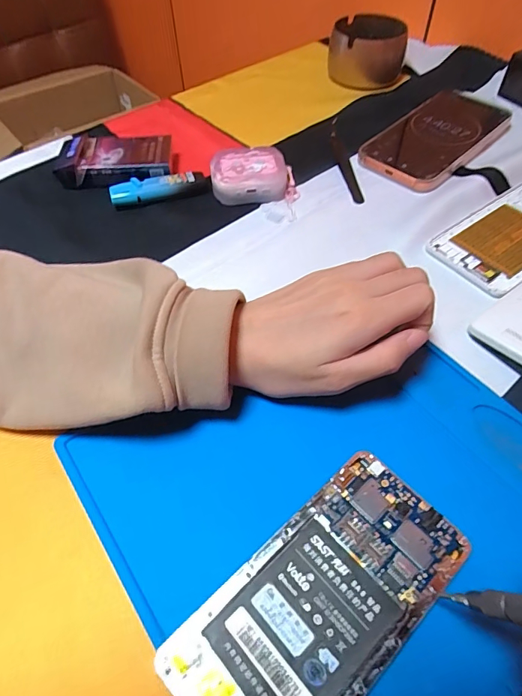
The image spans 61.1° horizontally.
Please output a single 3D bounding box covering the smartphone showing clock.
[{"bbox_3d":[0.173,-0.205,0.429,0.166,0.011,0.080,-39,62,-23],"label":"smartphone showing clock"}]

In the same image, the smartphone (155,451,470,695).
[{"bbox_3d":[0.028,0.116,0.204,0.140,0.008,0.069,-37,61,-22],"label":"smartphone"}]

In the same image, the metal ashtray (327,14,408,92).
[{"bbox_3d":[0.121,-0.343,0.508,0.085,0.048,0.078,8,55,8],"label":"metal ashtray"}]

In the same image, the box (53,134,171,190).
[{"bbox_3d":[-0.133,-0.172,0.407,0.099,0.026,0.053,-4,54,0],"label":"box"}]

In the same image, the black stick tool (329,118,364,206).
[{"bbox_3d":[0.078,-0.185,0.422,0.014,0.010,0.137,-5,54,-2],"label":"black stick tool"}]

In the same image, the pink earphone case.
[{"bbox_3d":[-0.007,-0.149,0.388,0.071,0.029,0.045,-10,55,-5],"label":"pink earphone case"}]

